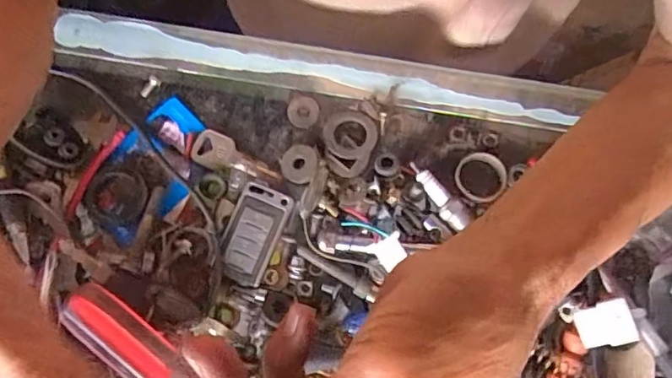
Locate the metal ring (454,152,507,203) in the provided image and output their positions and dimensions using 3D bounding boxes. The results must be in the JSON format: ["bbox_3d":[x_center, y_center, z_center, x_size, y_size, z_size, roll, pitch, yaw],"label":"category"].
[{"bbox_3d":[0.088,-0.007,0.342,0.030,0.008,0.032,0,79,0],"label":"metal ring"}]

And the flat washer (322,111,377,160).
[{"bbox_3d":[0.009,-0.034,0.348,0.033,0.004,0.031,0,79,0],"label":"flat washer"}]

